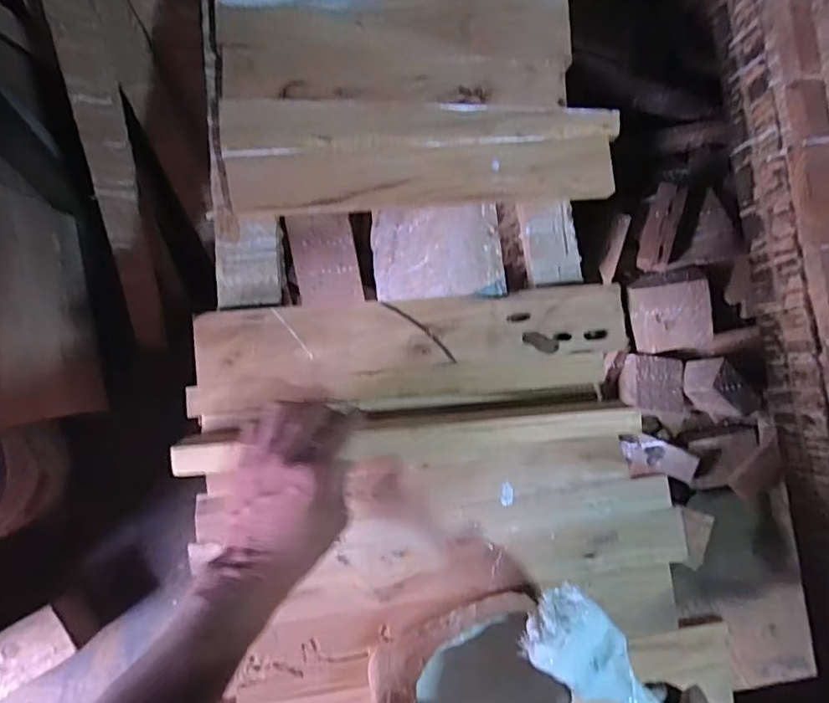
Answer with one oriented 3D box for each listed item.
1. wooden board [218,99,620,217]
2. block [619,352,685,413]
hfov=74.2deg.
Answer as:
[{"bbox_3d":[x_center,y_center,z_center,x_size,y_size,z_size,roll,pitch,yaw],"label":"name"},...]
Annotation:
[{"bbox_3d":[0.011,-0.193,0.539,0.377,0.018,0.102,-3,86,-7],"label":"wooden board"},{"bbox_3d":[0.532,0.074,1.212,0.133,0.046,0.125,6,85,-6],"label":"block"}]

